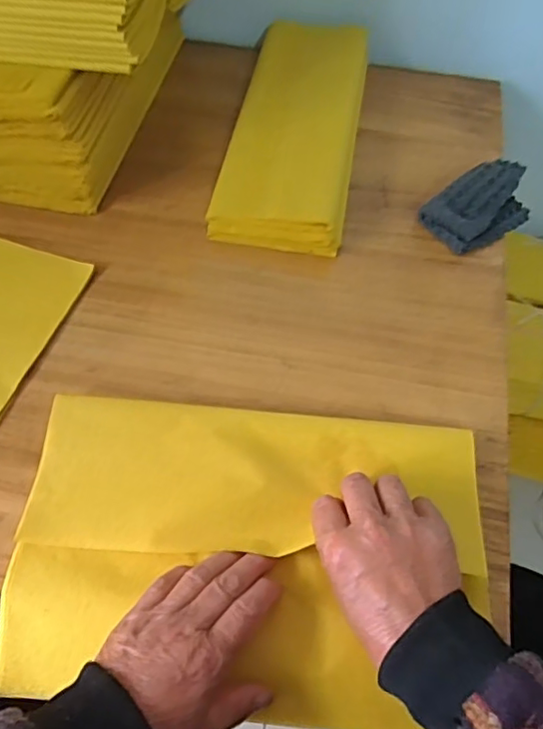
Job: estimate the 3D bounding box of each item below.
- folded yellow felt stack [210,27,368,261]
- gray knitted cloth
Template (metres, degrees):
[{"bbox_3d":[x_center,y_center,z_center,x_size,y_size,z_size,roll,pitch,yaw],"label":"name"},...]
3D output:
[{"bbox_3d":[0.028,-0.256,0.598,0.129,0.055,0.319,9,59,4],"label":"folded yellow felt stack"},{"bbox_3d":[0.207,-0.155,0.551,0.105,0.034,0.069,-32,65,-19],"label":"gray knitted cloth"}]

